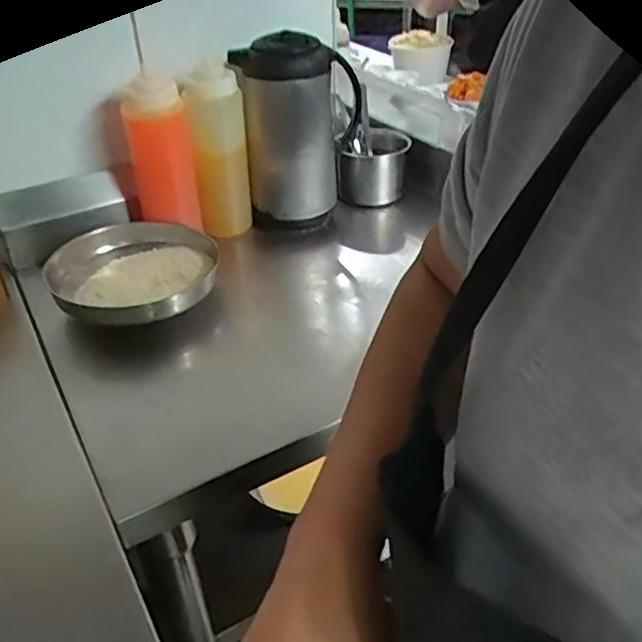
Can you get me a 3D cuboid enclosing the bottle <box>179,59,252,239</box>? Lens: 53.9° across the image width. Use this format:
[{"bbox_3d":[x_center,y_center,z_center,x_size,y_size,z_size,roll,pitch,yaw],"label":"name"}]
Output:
[{"bbox_3d":[-0.137,-0.227,0.863,0.071,0.217,0.072,-3,36,-1],"label":"bottle"}]

